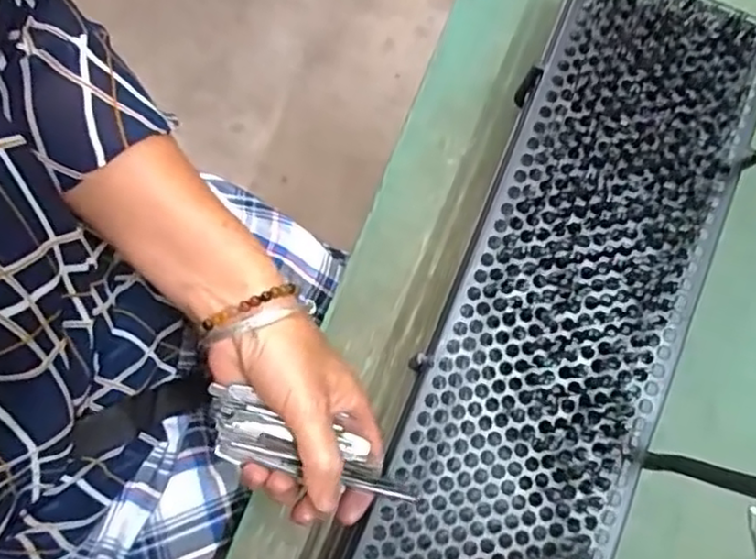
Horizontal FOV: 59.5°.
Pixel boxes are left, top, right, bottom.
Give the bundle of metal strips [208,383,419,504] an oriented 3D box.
[{"bbox_3d":[-0.033,0.100,0.362,0.134,0.021,0.032,28,79,-17],"label":"bundle of metal strips"}]

